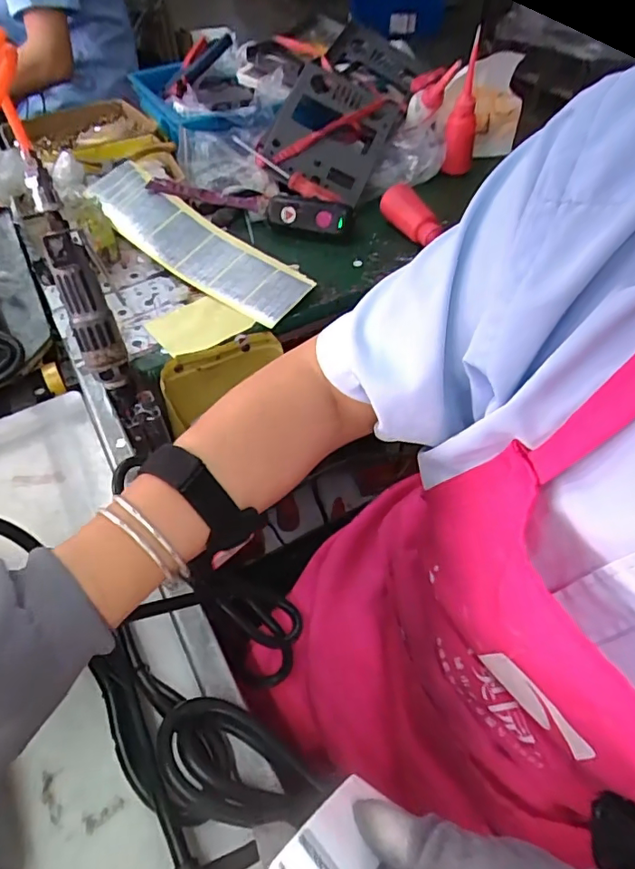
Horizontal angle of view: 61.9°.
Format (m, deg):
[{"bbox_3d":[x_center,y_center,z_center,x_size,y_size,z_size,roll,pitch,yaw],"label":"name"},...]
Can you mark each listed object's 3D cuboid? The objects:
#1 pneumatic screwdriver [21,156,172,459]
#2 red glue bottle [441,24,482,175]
[{"bbox_3d":[-0.219,-0.112,0.522,0.052,0.286,0.039,-25,31,-18],"label":"pneumatic screwdriver"},{"bbox_3d":[0.228,-0.500,0.812,0.048,0.180,0.048,8,30,8],"label":"red glue bottle"}]

